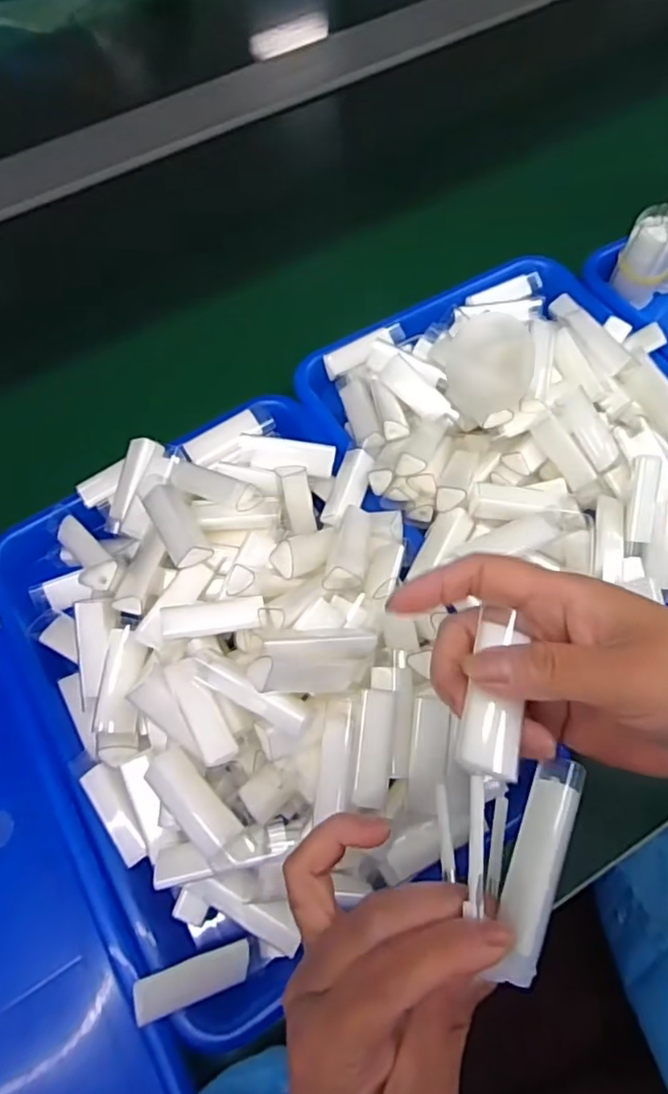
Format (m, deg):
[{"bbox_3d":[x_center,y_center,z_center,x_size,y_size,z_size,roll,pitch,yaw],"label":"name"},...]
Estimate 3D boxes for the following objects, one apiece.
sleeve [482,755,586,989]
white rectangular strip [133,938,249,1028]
[{"bbox_3d":[0.071,0.110,0.207,0.017,0.013,0.071,20,66,11],"label":"sleeve"},{"bbox_3d":[-0.069,0.214,0.297,0.056,0.007,0.019,-6,63,-28],"label":"white rectangular strip"}]

